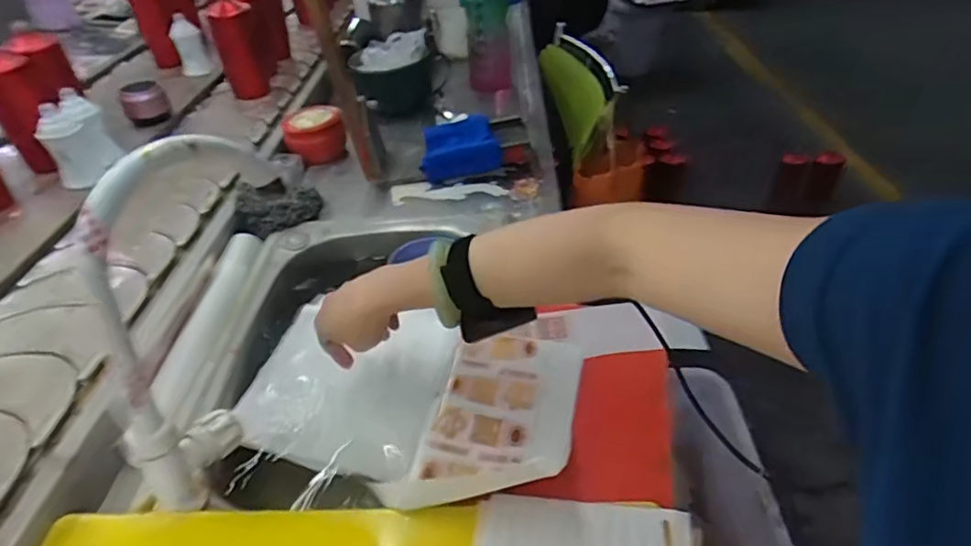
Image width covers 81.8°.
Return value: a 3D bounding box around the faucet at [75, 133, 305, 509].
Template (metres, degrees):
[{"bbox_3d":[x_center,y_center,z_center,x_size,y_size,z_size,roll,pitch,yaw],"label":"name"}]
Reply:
[{"bbox_3d":[-0.231,0.028,0.468,0.043,0.269,0.222,12,41,17],"label":"faucet"}]

